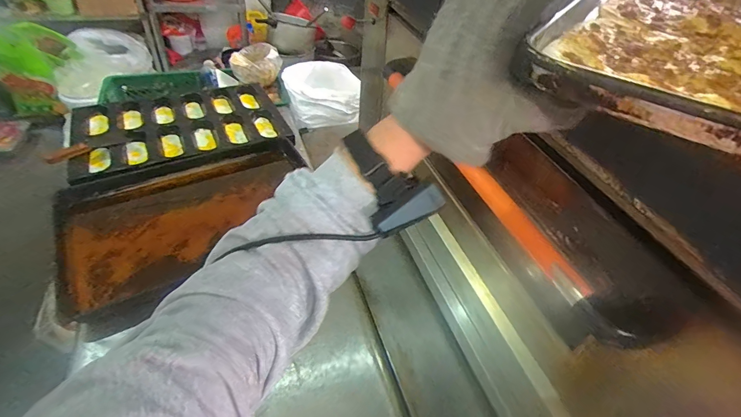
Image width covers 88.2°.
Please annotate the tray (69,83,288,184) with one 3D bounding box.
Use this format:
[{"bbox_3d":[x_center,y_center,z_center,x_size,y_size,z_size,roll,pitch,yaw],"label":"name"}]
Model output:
[{"bbox_3d":[-0.596,-0.251,1.237,0.636,0.097,0.463,-22,51,-26],"label":"tray"}]

